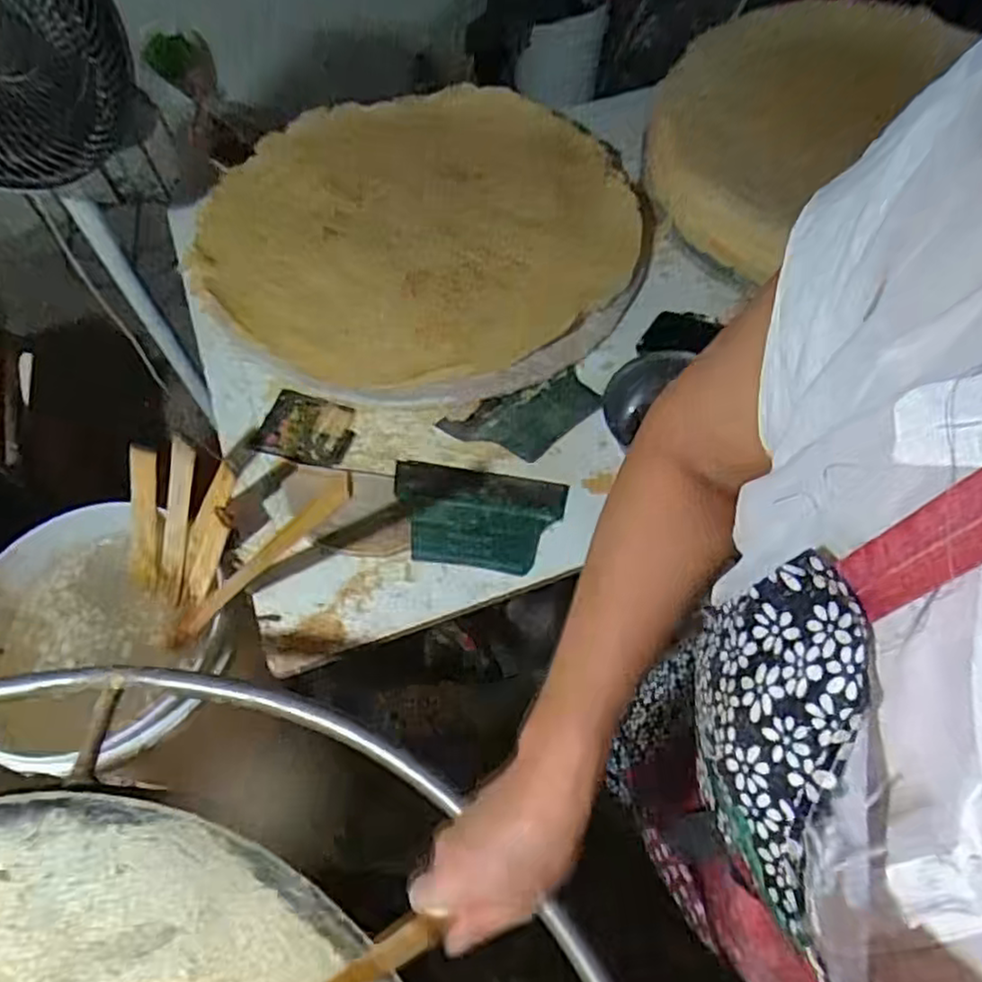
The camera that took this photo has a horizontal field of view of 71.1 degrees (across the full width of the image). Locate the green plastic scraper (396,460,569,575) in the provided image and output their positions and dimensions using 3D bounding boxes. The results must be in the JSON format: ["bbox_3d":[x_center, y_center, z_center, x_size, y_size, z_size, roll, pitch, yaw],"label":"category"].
[{"bbox_3d":[-0.021,0.025,0.758,0.186,0.014,0.126,10,61,10],"label":"green plastic scraper"}]

